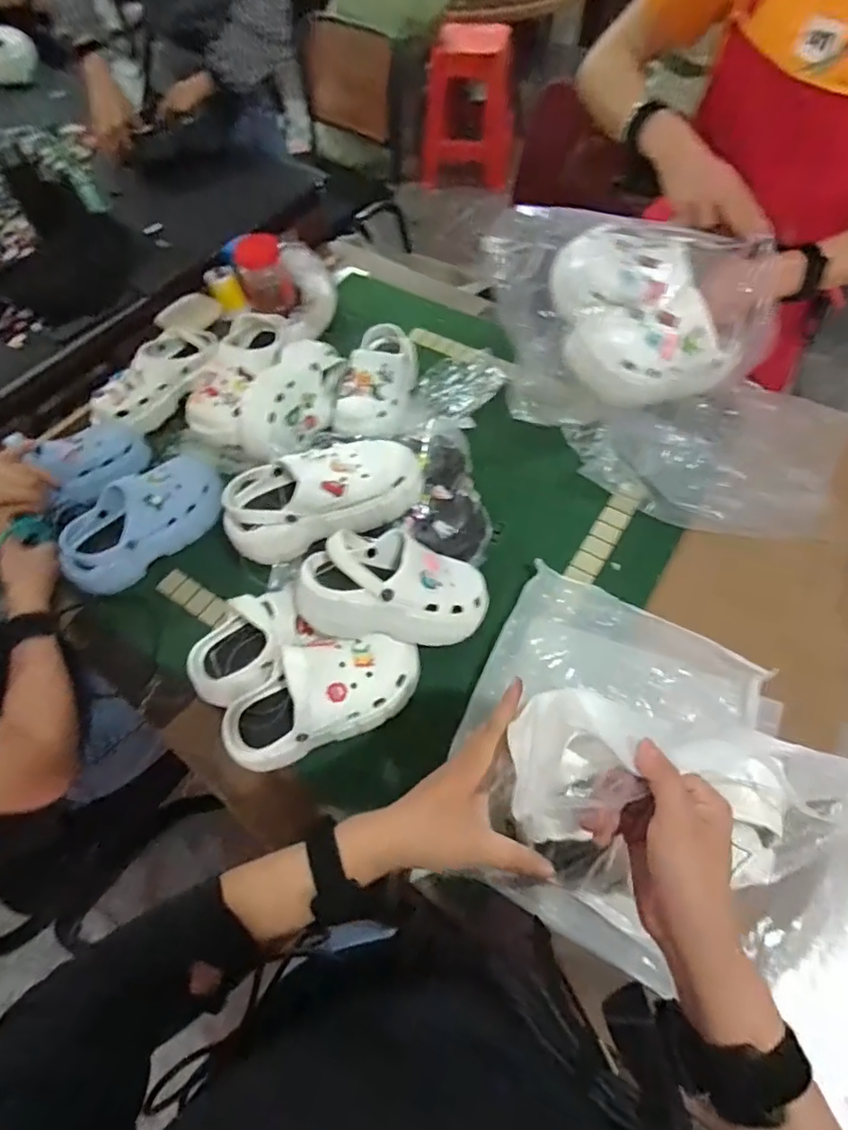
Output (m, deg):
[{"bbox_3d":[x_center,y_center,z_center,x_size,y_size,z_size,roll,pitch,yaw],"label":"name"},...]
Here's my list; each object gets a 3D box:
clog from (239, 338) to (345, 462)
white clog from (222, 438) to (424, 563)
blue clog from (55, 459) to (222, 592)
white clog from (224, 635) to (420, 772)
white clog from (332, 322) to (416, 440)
[{"bbox_3d":[-0.226,-0.277,0.954,0.124,0.097,0.239,11,62,9],"label":"clog"},{"bbox_3d":[-0.132,-0.093,0.731,0.257,0.091,0.128,-22,62,-10],"label":"white clog"},{"bbox_3d":[-0.420,-0.064,0.854,0.247,0.100,0.104,-31,63,-14],"label":"blue clog"},{"bbox_3d":[-0.125,0.149,0.666,0.248,0.102,0.108,-23,62,-10],"label":"white clog"},{"bbox_3d":[-0.077,-0.310,0.960,0.107,0.105,0.228,9,61,8],"label":"white clog"}]

